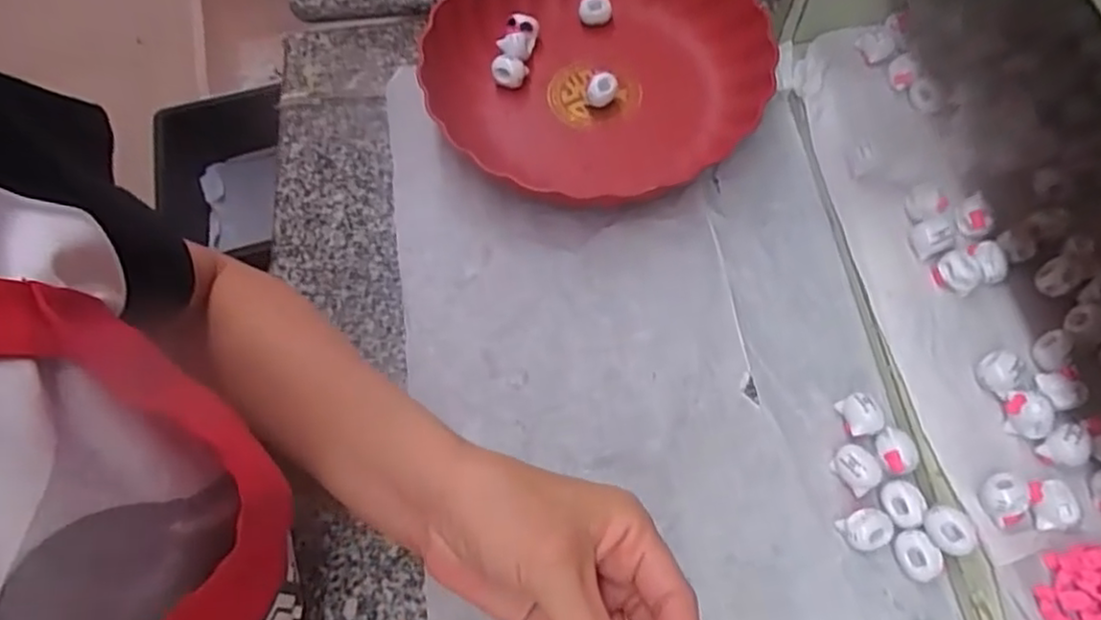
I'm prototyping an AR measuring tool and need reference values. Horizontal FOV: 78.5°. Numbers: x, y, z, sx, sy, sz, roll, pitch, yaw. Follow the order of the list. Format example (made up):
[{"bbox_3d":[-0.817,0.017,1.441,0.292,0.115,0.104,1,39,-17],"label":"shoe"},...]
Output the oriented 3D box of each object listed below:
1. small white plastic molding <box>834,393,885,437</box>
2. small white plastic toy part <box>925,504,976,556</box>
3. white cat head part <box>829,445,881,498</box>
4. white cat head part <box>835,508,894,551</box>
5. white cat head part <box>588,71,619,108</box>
[{"bbox_3d":[0.182,0.062,0.396,0.021,0.014,0.025,-5,65,1],"label":"small white plastic molding"},{"bbox_3d":[0.210,0.117,0.357,0.020,0.019,0.025,-14,65,-3],"label":"small white plastic toy part"},{"bbox_3d":[0.175,0.090,0.382,0.022,0.014,0.025,-27,67,-9],"label":"white cat head part"},{"bbox_3d":[0.174,0.119,0.367,0.026,0.012,0.021,-23,66,-7],"label":"white cat head part"},{"bbox_3d":[0.039,-0.163,0.503,0.021,0.025,0.015,5,66,6],"label":"white cat head part"}]

